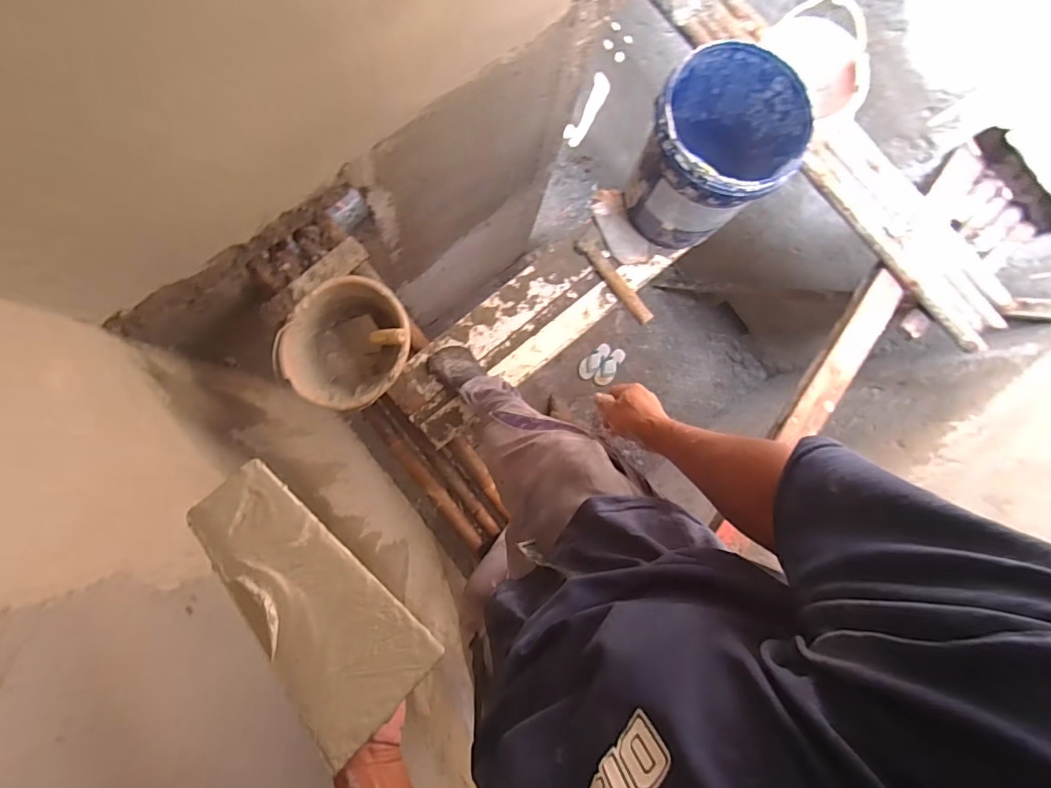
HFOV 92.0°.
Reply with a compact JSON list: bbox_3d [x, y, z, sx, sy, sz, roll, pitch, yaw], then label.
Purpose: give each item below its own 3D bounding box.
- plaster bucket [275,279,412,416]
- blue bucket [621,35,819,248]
[{"bbox_3d":[-0.391,-0.099,1.164,0.244,0.207,0.279,44,82,-2],"label":"plaster bucket"},{"bbox_3d":[0.395,-0.526,1.133,0.286,0.326,0.296,1,85,-7],"label":"blue bucket"}]

